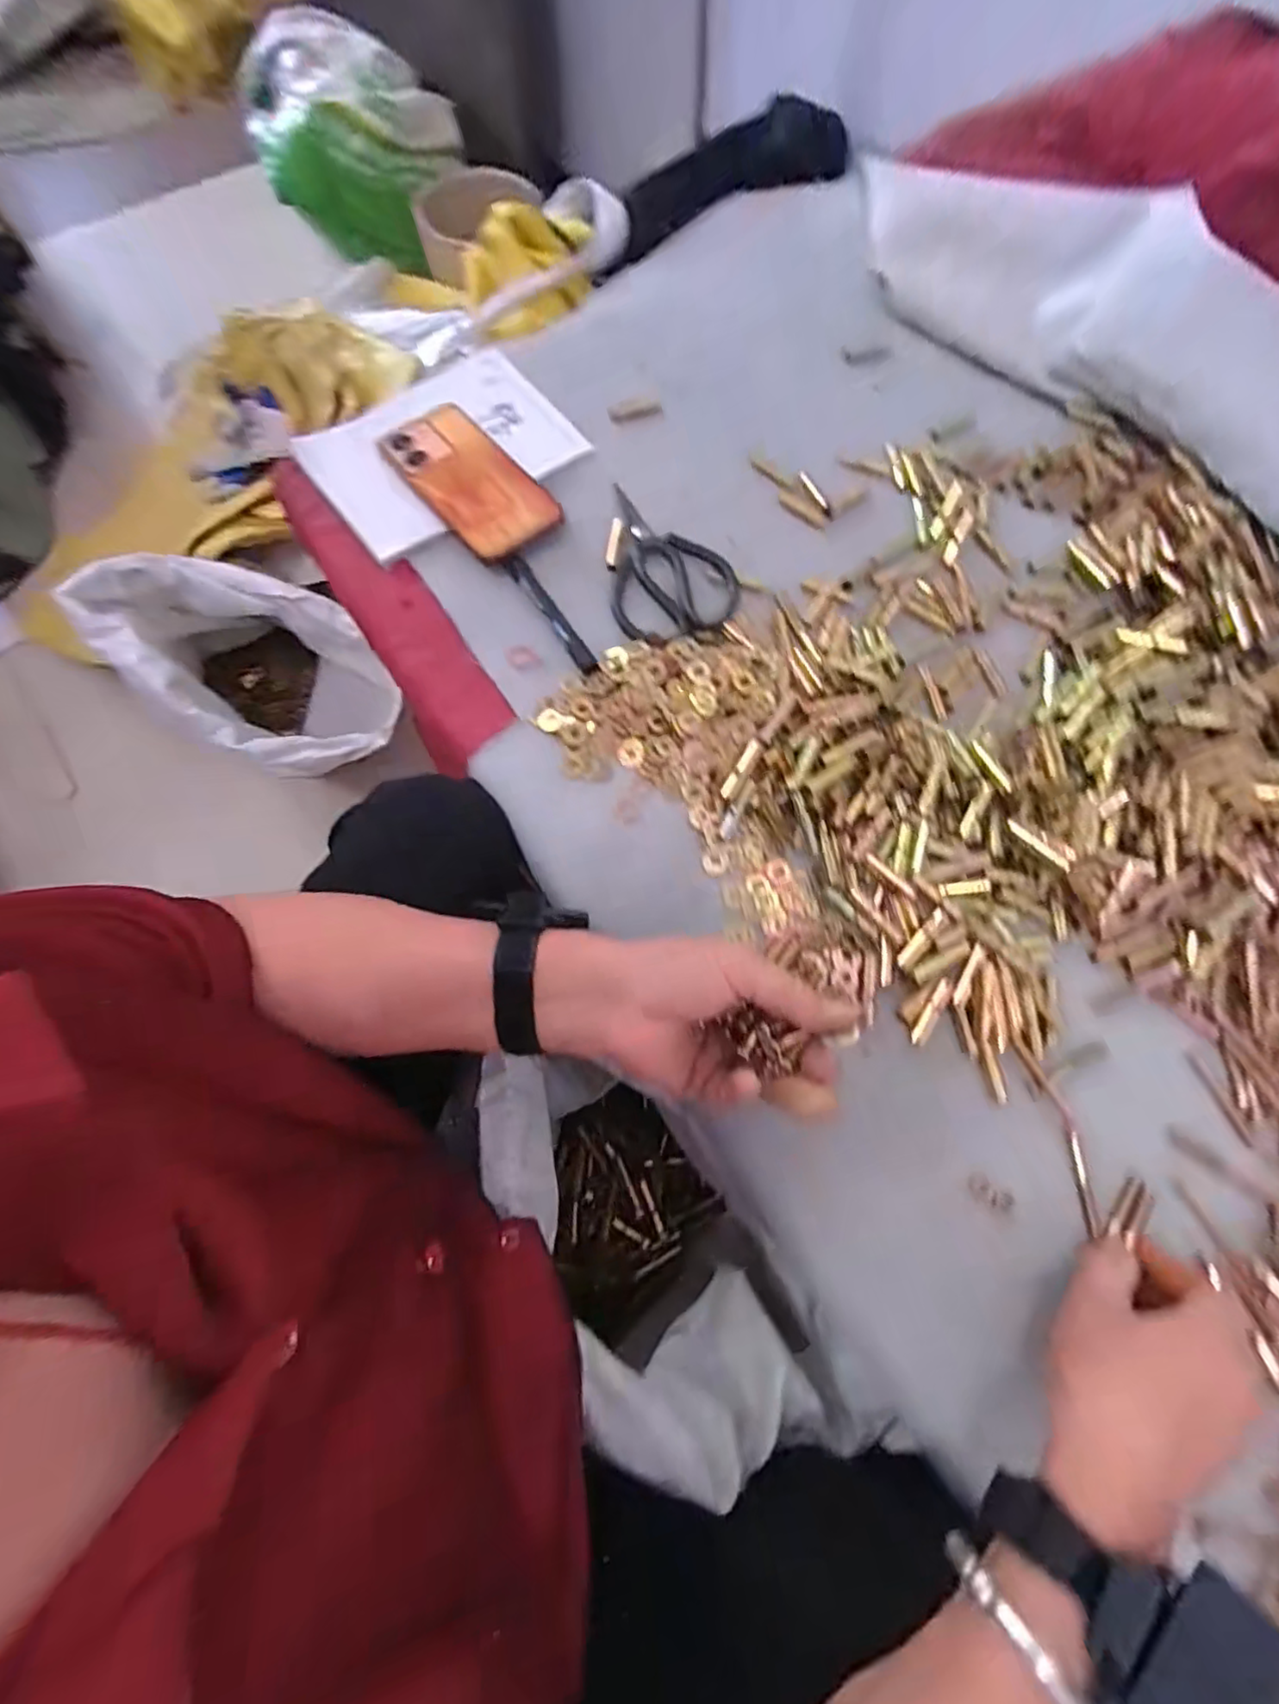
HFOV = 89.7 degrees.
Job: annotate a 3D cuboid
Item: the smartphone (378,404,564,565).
[{"bbox_3d":[-0.130,-0.290,0.502,0.077,0.017,0.143,-38,79,-14],"label":"smartphone"}]

